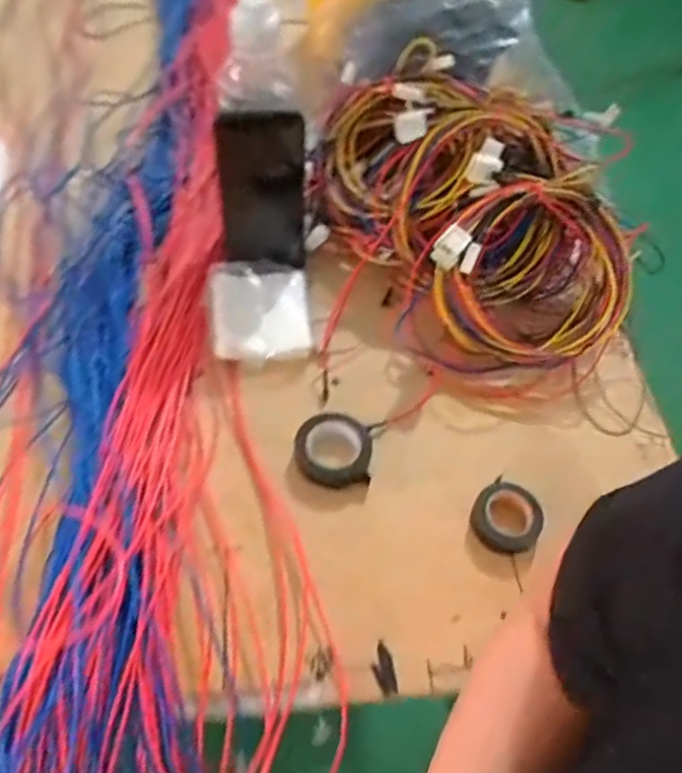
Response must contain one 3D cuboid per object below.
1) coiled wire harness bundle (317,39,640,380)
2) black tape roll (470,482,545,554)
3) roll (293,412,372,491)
[{"bbox_3d":[0.124,-0.181,0.671,0.241,0.132,0.316,-32,64,-24],"label":"coiled wire harness bundle"},{"bbox_3d":[0.128,0.103,0.531,0.051,0.026,0.048,2,56,-4],"label":"black tape roll"},{"bbox_3d":[-0.007,0.052,0.560,0.062,0.018,0.062,4,55,-2],"label":"roll"}]

